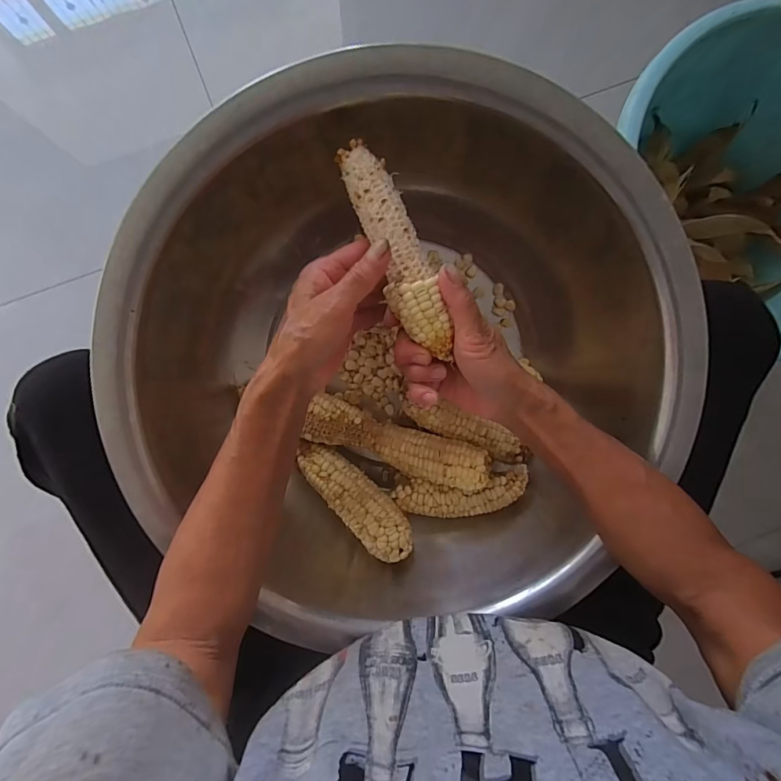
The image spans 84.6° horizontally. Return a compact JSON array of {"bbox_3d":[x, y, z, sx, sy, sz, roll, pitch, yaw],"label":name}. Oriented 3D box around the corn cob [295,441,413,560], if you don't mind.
[{"bbox_3d":[-0.032,0.099,0.394,0.042,0.035,0.131,-42,80,-17],"label":"corn cob"}]

